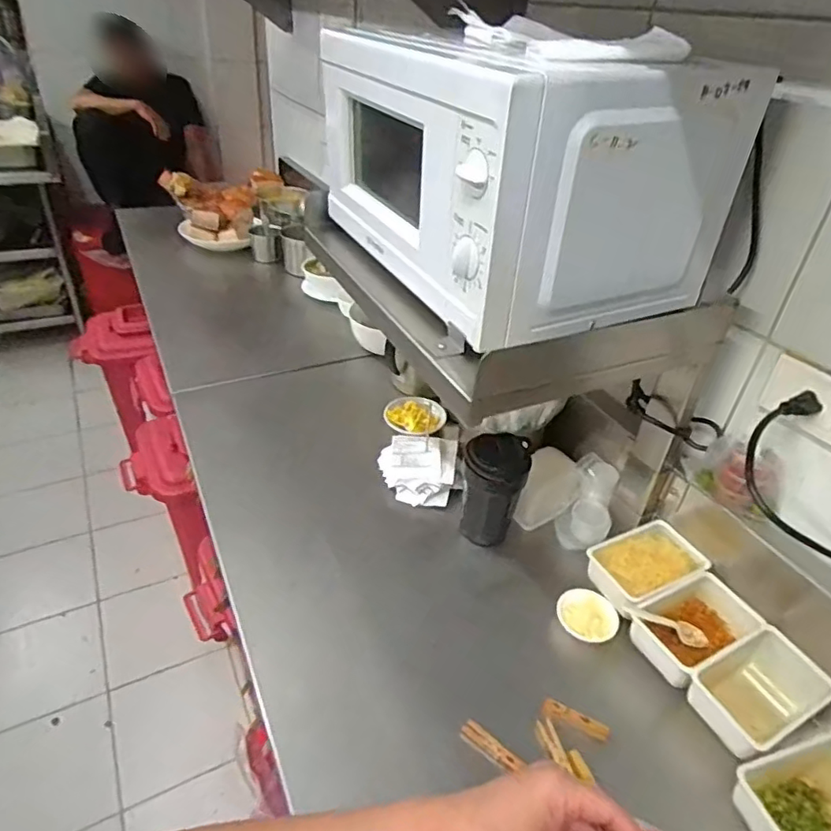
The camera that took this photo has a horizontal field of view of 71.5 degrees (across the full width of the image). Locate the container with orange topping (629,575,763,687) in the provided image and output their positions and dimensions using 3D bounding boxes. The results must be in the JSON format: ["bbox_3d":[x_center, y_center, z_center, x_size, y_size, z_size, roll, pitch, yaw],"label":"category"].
[{"bbox_3d":[0.326,0.254,0.686,0.132,0.062,0.094,-15,39,-26],"label":"container with orange topping"}]

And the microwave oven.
[{"bbox_3d":[0.110,-0.294,0.676,0.304,0.239,0.392,-13,39,-24],"label":"microwave oven"}]

